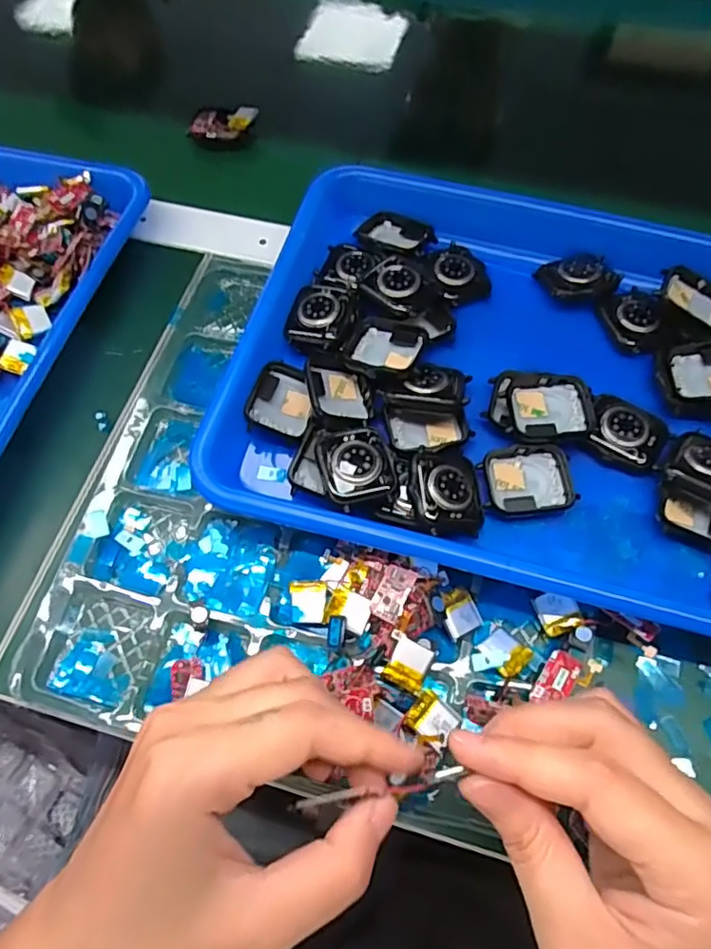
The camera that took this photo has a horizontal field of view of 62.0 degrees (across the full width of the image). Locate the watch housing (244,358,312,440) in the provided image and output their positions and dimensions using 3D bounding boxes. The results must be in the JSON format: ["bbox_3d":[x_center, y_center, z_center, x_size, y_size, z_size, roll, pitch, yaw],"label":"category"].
[{"bbox_3d":[-0.039,-0.042,0.323,0.033,0.011,0.044,21,54,-11],"label":"watch housing"}]

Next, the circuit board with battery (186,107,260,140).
[{"bbox_3d":[-0.099,-0.264,0.443,0.053,0.010,0.032,-12,64,-5],"label":"circuit board with battery"}]

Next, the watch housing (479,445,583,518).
[{"bbox_3d":[0.088,0.003,0.302,0.045,0.009,0.035,-7,63,-3],"label":"watch housing"}]

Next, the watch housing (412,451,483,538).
[{"bbox_3d":[0.046,0.010,0.293,0.034,0.010,0.041,3,70,-15],"label":"watch housing"}]

